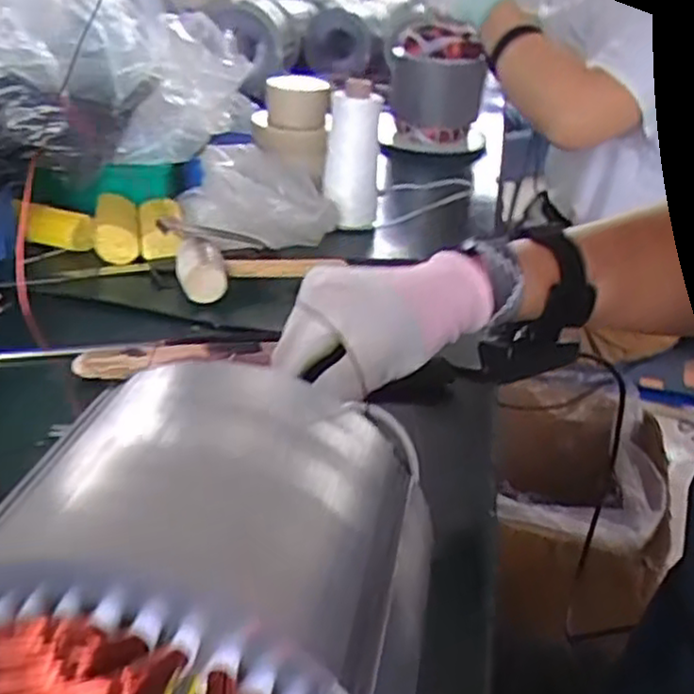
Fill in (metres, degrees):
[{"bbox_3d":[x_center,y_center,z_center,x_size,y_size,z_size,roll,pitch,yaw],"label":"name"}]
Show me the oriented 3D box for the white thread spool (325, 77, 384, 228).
[{"bbox_3d":[0.010,-0.230,0.878,0.069,0.150,0.081,4,31,-3],"label":"white thread spool"}]

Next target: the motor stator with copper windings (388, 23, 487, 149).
[{"bbox_3d":[0.153,-0.425,1.232,0.161,0.194,0.126,9,31,6],"label":"motor stator with copper windings"}]

